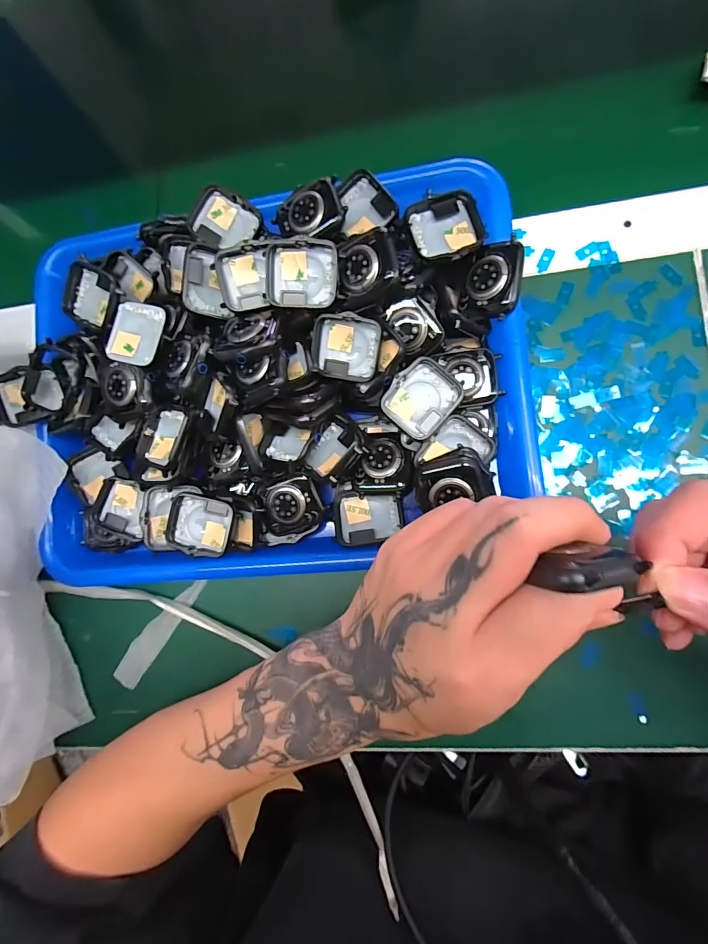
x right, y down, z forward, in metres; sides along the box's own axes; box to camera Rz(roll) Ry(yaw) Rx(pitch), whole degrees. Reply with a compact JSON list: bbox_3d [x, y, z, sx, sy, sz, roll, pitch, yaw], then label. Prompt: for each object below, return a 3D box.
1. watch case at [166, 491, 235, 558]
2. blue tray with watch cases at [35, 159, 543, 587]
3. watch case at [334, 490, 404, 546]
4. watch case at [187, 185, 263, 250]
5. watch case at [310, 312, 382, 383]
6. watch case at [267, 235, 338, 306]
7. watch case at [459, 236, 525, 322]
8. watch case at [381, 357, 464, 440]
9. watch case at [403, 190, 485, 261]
[{"bbox_3d":[-0.099,0.035,0.275,0.042,0.017,0.038,9,87,10],"label":"watch case"},{"bbox_3d":[-0.057,-0.056,0.268,0.316,0.059,0.241,-4,85,9],"label":"blue tray with watch cases"},{"bbox_3d":[0.010,0.029,0.264,0.042,0.011,0.033,-4,85,9],"label":"watch case"},{"bbox_3d":[-0.084,-0.164,0.273,0.043,0.010,0.034,22,95,-8],"label":"watch case"},{"bbox_3d":[-0.005,-0.075,0.251,0.041,0.016,0.035,8,87,9],"label":"watch case"},{"bbox_3d":[-0.031,-0.117,0.244,0.041,0.011,0.036,5,104,4],"label":"watch case"},{"bbox_3d":[0.084,-0.116,0.248,0.033,0.015,0.040,20,108,25],"label":"watch case"},{"bbox_3d":[0.041,-0.044,0.249,0.037,0.014,0.043,42,93,9],"label":"watch case"},{"bbox_3d":[0.056,-0.146,0.248,0.042,0.009,0.038,-20,83,7],"label":"watch case"}]

